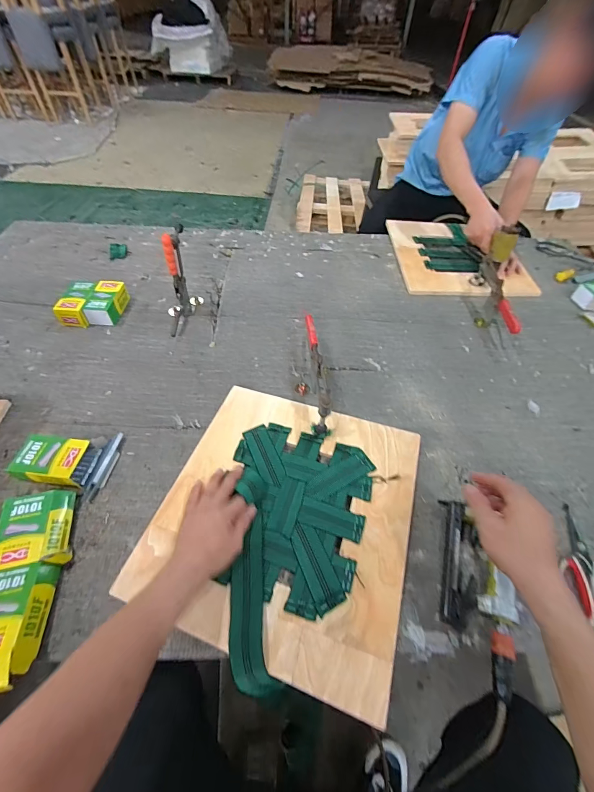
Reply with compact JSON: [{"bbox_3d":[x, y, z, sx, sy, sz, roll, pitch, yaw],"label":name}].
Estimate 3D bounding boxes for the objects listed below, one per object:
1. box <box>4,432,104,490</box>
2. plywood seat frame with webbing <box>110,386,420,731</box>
[{"bbox_3d":[-0.428,0.115,0.589,0.124,0.034,0.083,6,52,1],"label":"box"},{"bbox_3d":[-0.015,0.190,0.555,0.395,0.017,0.431,16,53,9],"label":"plywood seat frame with webbing"}]

